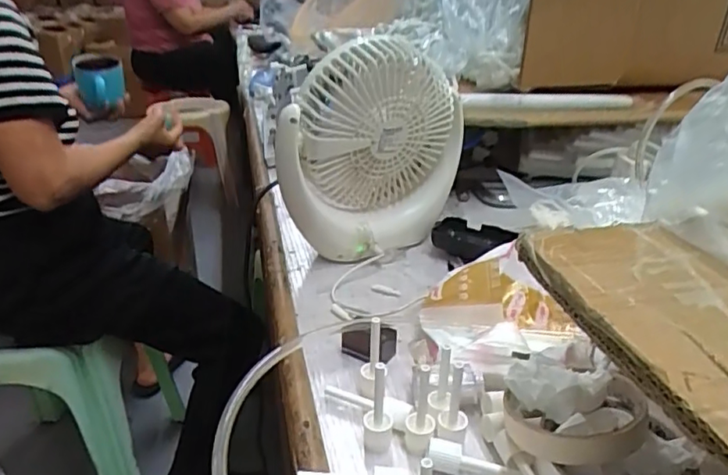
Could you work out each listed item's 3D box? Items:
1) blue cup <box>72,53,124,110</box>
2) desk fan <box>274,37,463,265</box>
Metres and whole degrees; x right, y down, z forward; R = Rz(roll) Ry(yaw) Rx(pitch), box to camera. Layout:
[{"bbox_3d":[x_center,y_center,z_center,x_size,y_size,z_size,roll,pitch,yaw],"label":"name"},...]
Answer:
[{"bbox_3d":[-0.469,-0.276,1.022,0.081,0.088,0.095,-12,28,-21],"label":"blue cup"},{"bbox_3d":[0.008,-0.084,0.577,0.190,0.196,0.062,-14,29,-24],"label":"desk fan"}]

